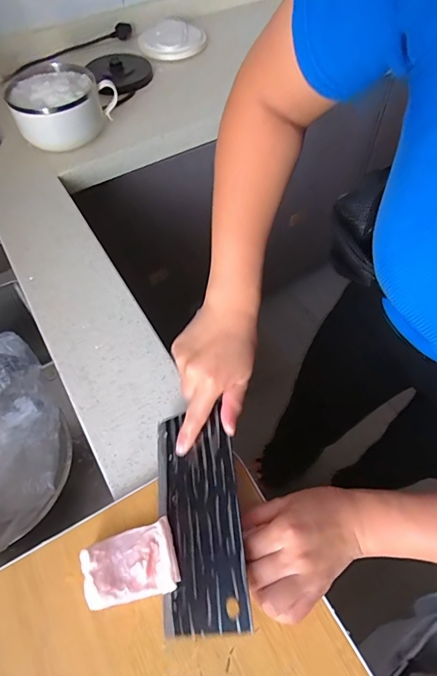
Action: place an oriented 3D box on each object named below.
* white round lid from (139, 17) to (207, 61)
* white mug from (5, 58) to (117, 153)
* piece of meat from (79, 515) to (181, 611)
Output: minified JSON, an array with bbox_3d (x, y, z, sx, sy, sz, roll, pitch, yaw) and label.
[{"bbox_3d":[-0.105,-0.665,0.917,0.143,0.015,0.159,-19,59,-11],"label":"white round lid"},{"bbox_3d":[-0.265,-0.392,0.705,0.173,0.089,0.134,-27,61,-16],"label":"white mug"},{"bbox_3d":[-0.075,0.194,0.355,0.076,0.024,0.054,-14,59,-8],"label":"piece of meat"}]

